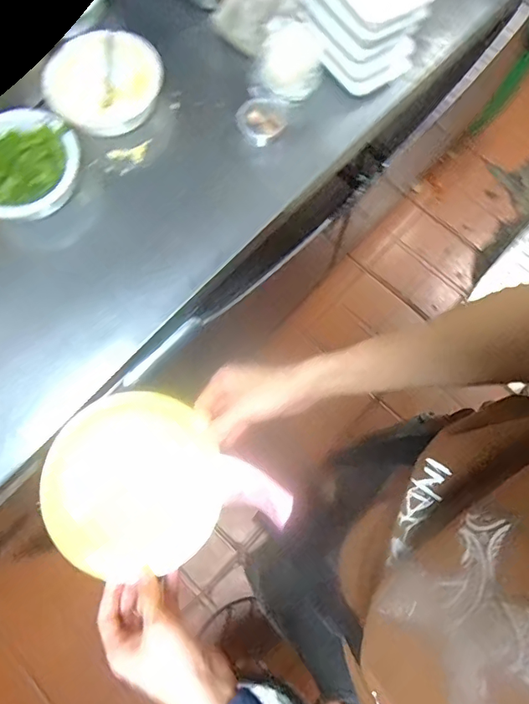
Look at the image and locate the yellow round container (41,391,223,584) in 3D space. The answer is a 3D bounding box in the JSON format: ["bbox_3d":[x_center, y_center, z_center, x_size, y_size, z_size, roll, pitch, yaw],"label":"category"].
[{"bbox_3d":[-0.125,0.127,0.471,0.161,0.049,0.170,0,76,0],"label":"yellow round container"}]

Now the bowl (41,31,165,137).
[{"bbox_3d":[-0.249,-0.428,0.769,0.146,0.080,0.148,0,76,0],"label":"bowl"}]

